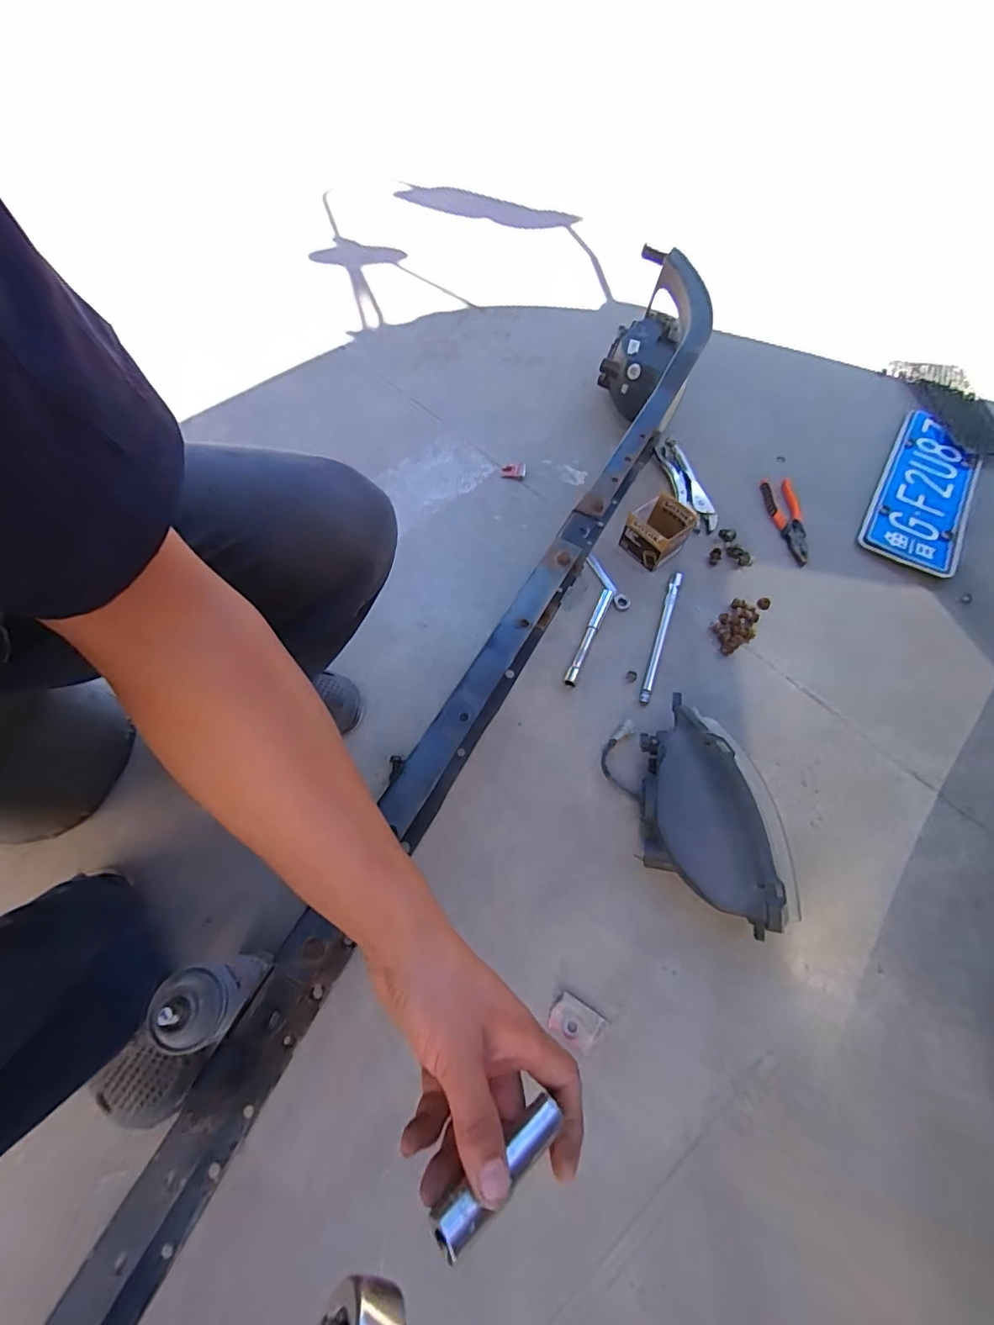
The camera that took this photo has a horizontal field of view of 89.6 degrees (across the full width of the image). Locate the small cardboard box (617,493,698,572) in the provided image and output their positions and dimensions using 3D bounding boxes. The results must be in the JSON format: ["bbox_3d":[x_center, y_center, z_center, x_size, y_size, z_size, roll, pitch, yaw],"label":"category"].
[{"bbox_3d":[0.275,-0.223,0.861,0.091,0.076,0.097,42,68,15],"label":"small cardboard box"}]

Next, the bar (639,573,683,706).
[{"bbox_3d":[0.262,-0.041,0.799,0.019,0.017,0.247,19,64,5],"label":"bar"}]

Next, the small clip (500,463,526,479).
[{"bbox_3d":[0.032,-0.365,0.950,0.046,0.016,0.034,6,65,1],"label":"small clip"}]

